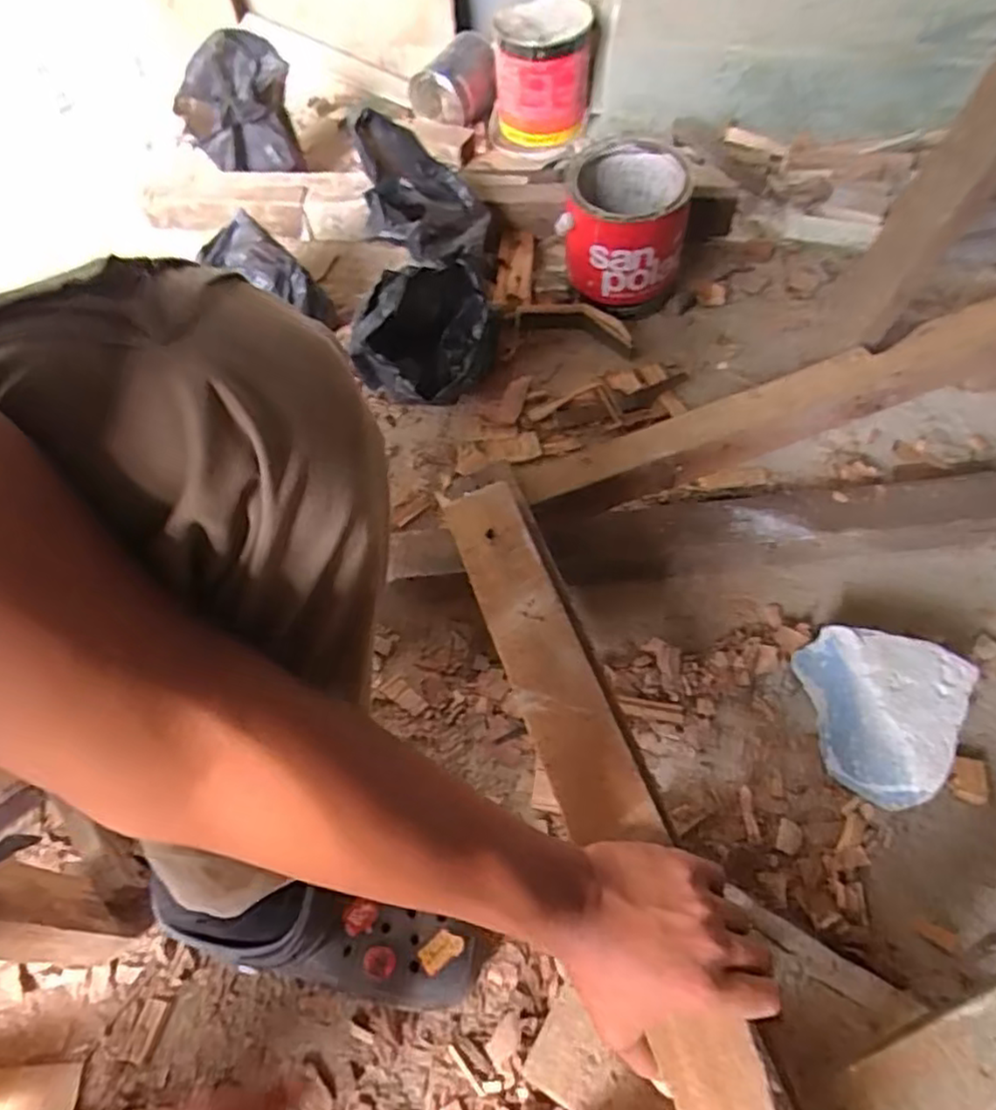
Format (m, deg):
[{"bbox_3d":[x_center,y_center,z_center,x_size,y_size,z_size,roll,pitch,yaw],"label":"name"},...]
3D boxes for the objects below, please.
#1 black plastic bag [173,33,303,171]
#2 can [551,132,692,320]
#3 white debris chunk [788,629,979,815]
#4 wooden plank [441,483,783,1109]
[{"bbox_3d":[-0.381,-0.639,1.004,0.142,0.160,0.096,6,58,5],"label":"black plastic bag"},{"bbox_3d":[0.163,-0.423,0.898,0.158,0.146,0.160,10,58,8],"label":"can"},{"bbox_3d":[0.316,0.134,0.597,0.125,0.075,0.123,29,62,18],"label":"white debris chunk"},{"bbox_3d":[0.068,0.148,0.458,0.064,0.029,0.483,-16,60,-9],"label":"wooden plank"}]

